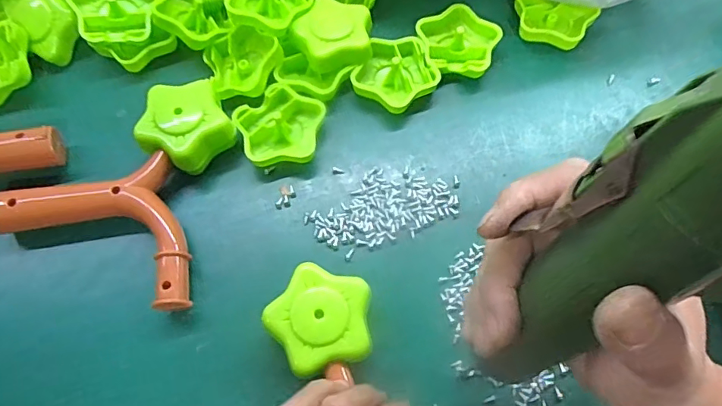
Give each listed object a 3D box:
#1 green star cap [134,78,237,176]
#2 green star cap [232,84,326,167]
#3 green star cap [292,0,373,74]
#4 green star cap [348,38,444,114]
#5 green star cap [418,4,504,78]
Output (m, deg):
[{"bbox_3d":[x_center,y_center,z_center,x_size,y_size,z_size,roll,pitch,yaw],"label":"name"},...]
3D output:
[{"bbox_3d":[-0.126,-0.055,0.362,0.063,0.032,0.060,-8,65,-3],"label":"green star cap"},{"bbox_3d":[-0.063,-0.057,0.379,0.062,0.019,0.065,9,65,5],"label":"green star cap"},{"bbox_3d":[-0.021,-0.137,0.401,0.061,0.019,0.057,-13,65,-5],"label":"green star cap"},{"bbox_3d":[0.031,-0.104,0.400,0.062,0.021,0.066,22,67,11],"label":"green star cap"},{"bbox_3d":[0.080,-0.135,0.419,0.065,0.022,0.062,23,67,11],"label":"green star cap"}]

